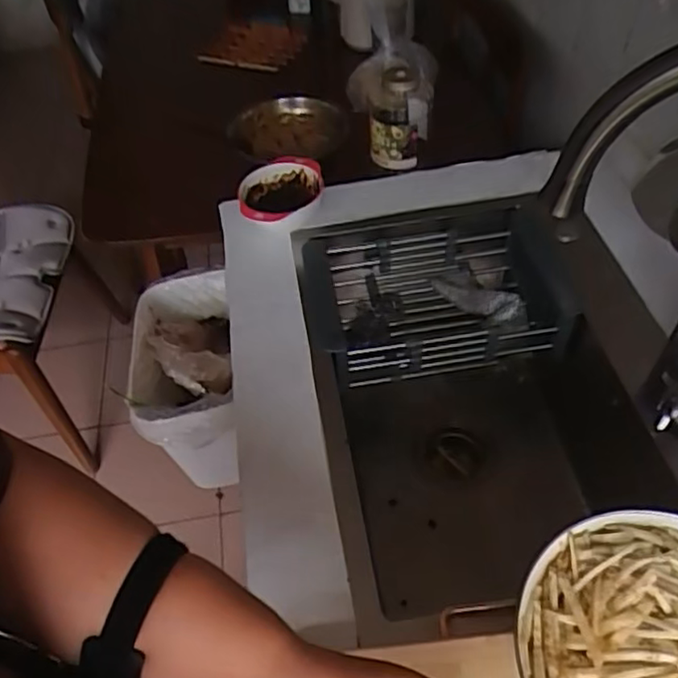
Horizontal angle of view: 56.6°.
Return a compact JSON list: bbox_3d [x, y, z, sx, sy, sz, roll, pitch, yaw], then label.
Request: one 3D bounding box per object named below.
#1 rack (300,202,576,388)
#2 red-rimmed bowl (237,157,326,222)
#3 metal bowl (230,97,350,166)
[{"bbox_3d":[0.129,-0.055,0.825,0.331,0.101,0.204,-8,51,-4],"label":"rack"},{"bbox_3d":[-0.079,-0.194,0.864,0.114,0.045,0.131,-5,50,-2],"label":"red-rimmed bowl"},{"bbox_3d":[-0.084,-0.344,1.041,0.176,0.050,0.175,-1,50,2],"label":"metal bowl"}]

